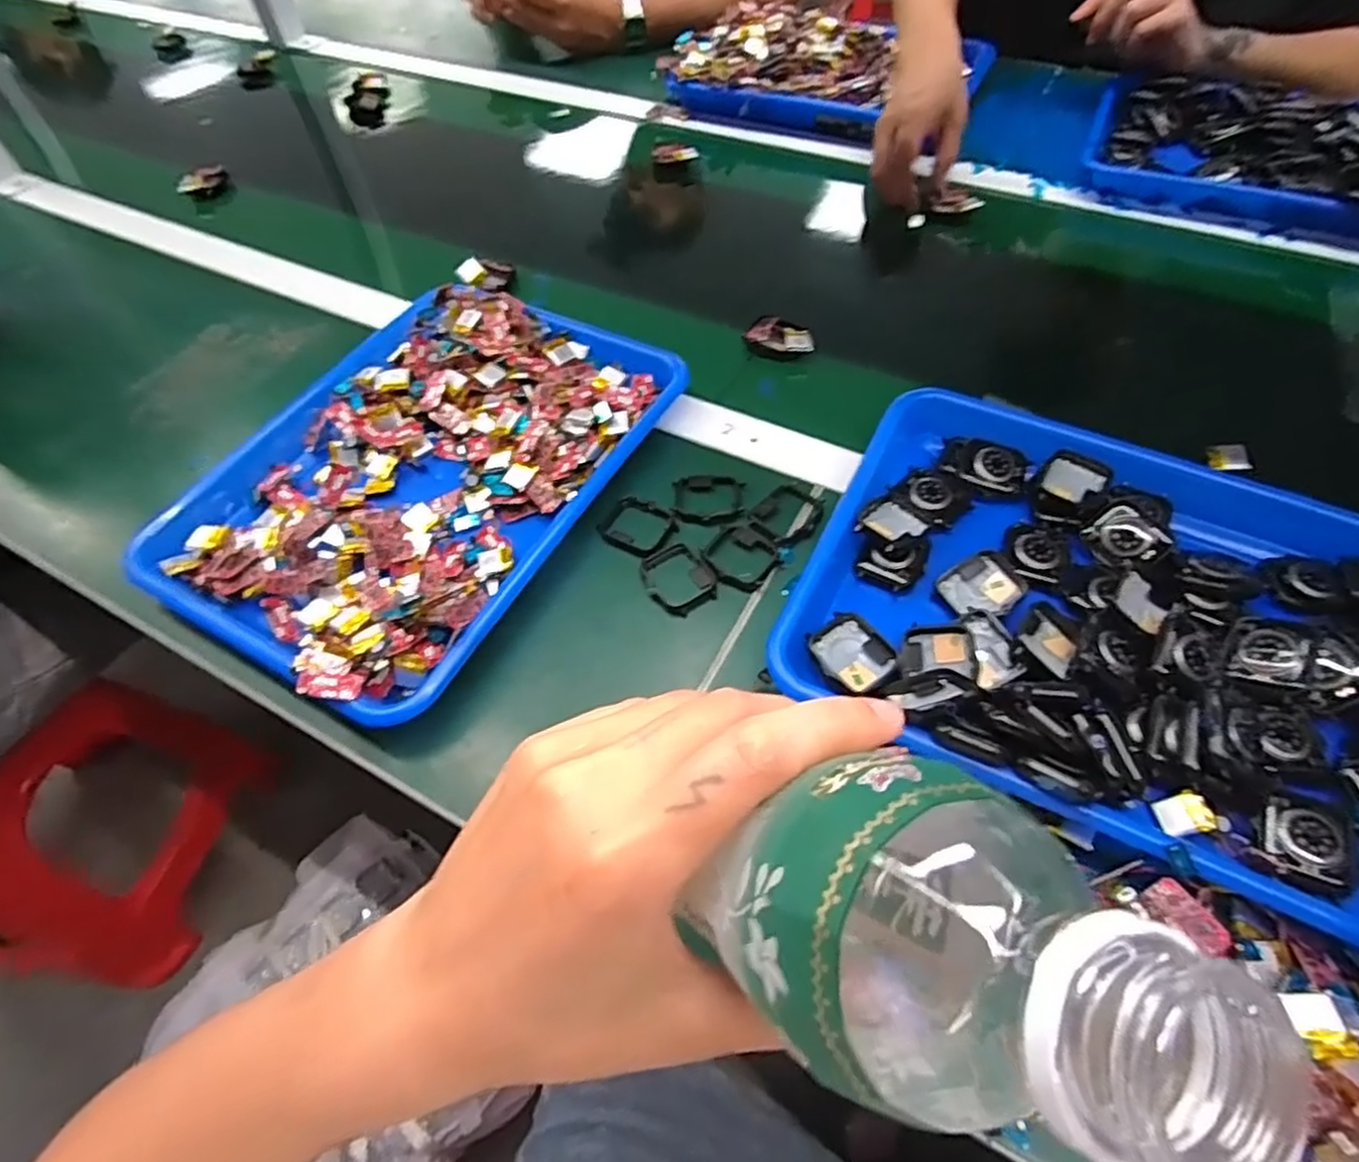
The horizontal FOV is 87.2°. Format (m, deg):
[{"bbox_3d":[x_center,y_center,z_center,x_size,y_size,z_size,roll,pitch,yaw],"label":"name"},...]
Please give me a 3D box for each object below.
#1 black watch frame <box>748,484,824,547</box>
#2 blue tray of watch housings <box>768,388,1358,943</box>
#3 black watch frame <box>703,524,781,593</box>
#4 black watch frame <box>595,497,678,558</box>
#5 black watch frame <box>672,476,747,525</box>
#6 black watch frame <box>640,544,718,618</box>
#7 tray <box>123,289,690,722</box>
[{"bbox_3d":[0.072,-0.044,0.471,0.051,0.005,0.042,-32,60,-19],"label":"black watch frame"},{"bbox_3d":[0.239,0.017,0.388,0.327,0.038,0.250,24,59,17],"label":"blue tray of watch housings"},{"bbox_3d":[0.040,-0.016,0.454,0.044,0.007,0.045,23,59,17],"label":"black watch frame"},{"bbox_3d":[-0.028,-0.037,0.470,0.046,0.007,0.040,30,61,20],"label":"black watch frame"},{"bbox_3d":[0.020,-0.054,0.482,0.047,0.008,0.039,0,55,2],"label":"black watch frame"},{"bbox_3d":[-0.002,-0.001,0.449,0.040,0.006,0.049,-32,60,-19],"label":"black watch frame"},{"bbox_3d":[-0.182,-0.083,0.498,0.272,0.042,0.339,26,60,18],"label":"tray"}]

